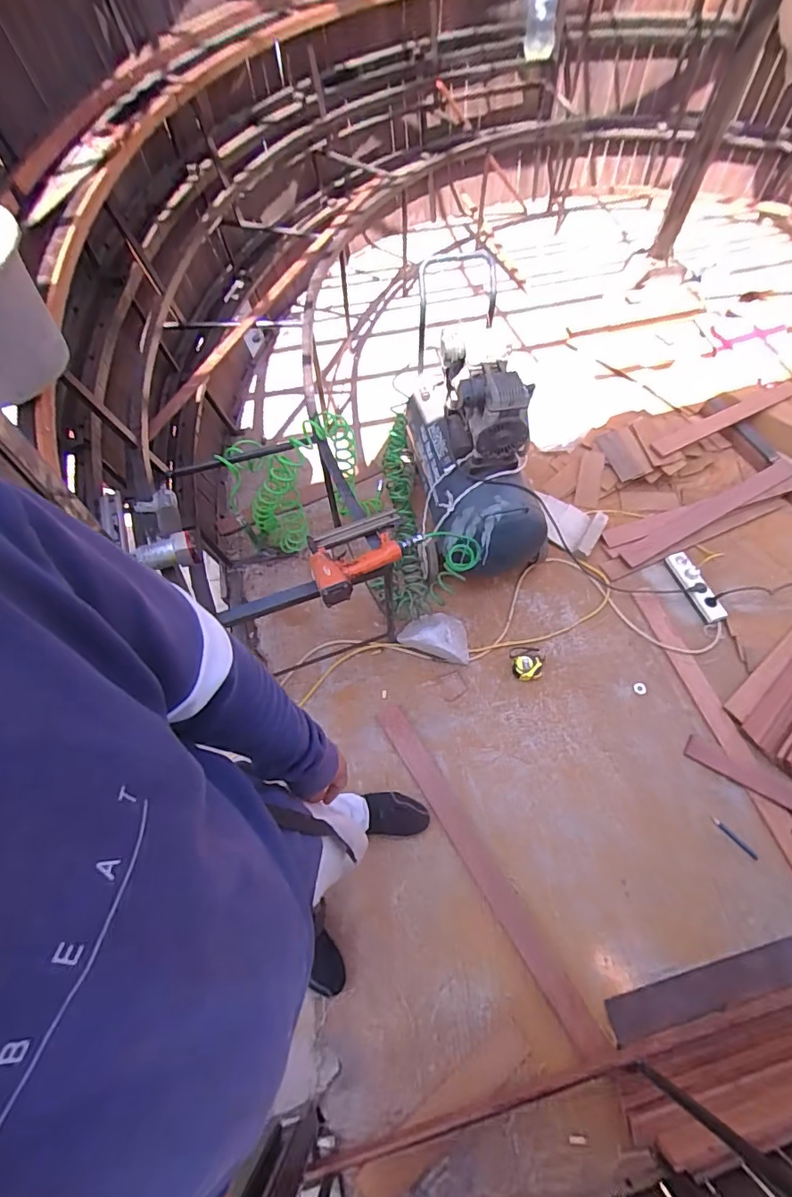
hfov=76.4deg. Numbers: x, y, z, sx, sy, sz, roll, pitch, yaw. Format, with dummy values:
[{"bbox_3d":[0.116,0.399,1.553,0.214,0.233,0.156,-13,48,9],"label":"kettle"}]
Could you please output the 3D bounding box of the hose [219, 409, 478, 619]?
[{"bbox_3d":[-0.145,-0.269,1.426,0.565,0.466,0.681,-16,61,-9],"label":"hose"}]

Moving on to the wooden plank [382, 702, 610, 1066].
[{"bbox_3d":[0.193,0.613,1.186,0.073,0.017,0.816,-28,64,-15],"label":"wooden plank"}]

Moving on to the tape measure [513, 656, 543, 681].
[{"bbox_3d":[0.371,0.197,1.418,0.074,0.043,0.068,0,60,0],"label":"tape measure"}]

